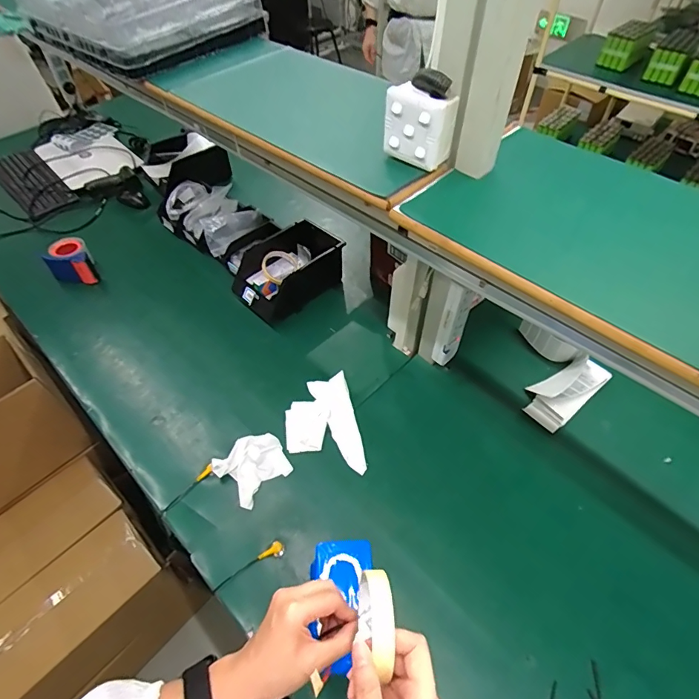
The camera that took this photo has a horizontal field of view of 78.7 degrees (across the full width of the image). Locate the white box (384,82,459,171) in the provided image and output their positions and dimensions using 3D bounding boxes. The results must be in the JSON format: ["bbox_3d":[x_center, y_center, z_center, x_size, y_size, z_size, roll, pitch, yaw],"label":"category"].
[{"bbox_3d":[0.093,-0.302,0.575,0.087,0.084,0.050,36,61,26],"label":"white box"}]

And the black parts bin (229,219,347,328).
[{"bbox_3d":[-0.153,-0.197,1.060,0.166,0.104,0.267,37,60,25],"label":"black parts bin"}]

